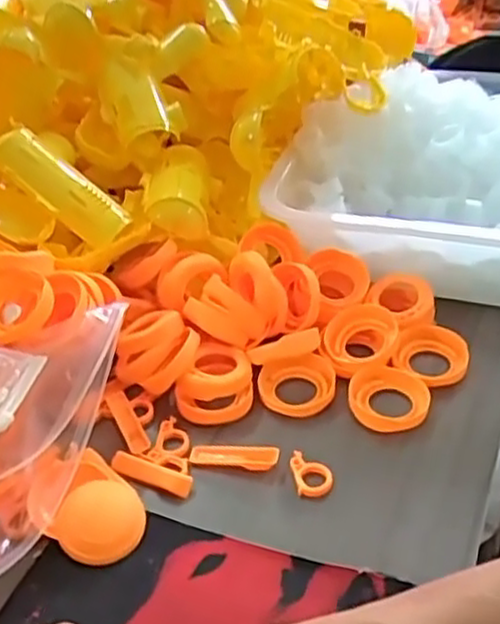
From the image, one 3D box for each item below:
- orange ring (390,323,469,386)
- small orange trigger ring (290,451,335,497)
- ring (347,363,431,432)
[{"bbox_3d":[0.142,0.034,0.577,0.057,0.016,0.057,-3,36,2],"label":"orange ring"},{"bbox_3d":[0.042,0.109,0.494,0.025,0.006,0.035,-9,37,-7],"label":"small orange trigger ring"},{"bbox_3d":[0.103,0.065,0.546,0.058,0.015,0.057,-3,36,2],"label":"ring"}]

